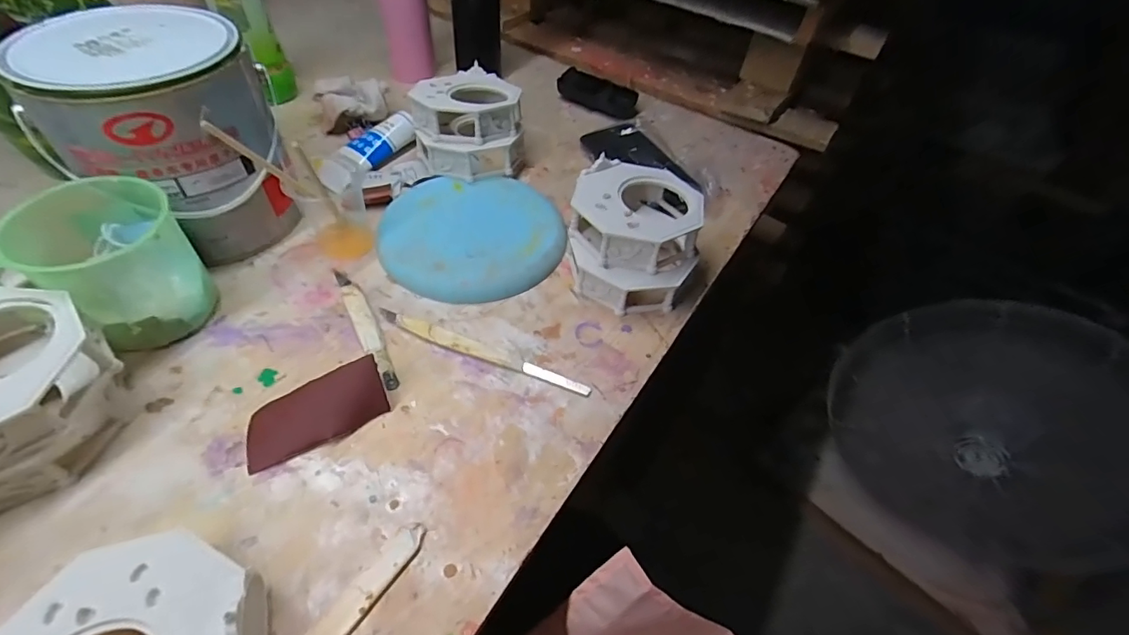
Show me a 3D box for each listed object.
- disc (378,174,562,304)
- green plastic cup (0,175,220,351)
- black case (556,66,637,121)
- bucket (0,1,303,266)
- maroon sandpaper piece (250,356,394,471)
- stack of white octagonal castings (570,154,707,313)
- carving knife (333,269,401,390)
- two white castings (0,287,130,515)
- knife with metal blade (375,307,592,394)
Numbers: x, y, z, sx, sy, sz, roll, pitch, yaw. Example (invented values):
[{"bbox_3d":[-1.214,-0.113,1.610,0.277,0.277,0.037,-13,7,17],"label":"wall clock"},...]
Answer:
[{"bbox_3d":[-0.090,-0.088,0.489,0.172,0.022,0.169,3,50,-3],"label":"disc"},{"bbox_3d":[-0.337,-0.037,0.371,0.104,0.096,0.103,-29,58,-26],"label":"green plastic cup"},{"bbox_3d":[0.044,-0.311,0.683,0.110,0.028,0.038,22,51,12],"label":"black case"},{"bbox_3d":[-0.335,-0.152,0.431,0.165,0.165,0.154,-24,56,-24],"label":"bucket"},{"bbox_3d":[-0.176,0.068,0.353,0.096,0.010,0.045,-25,79,-13],"label":"maroon sandpaper piece"},{"bbox_3d":[0.067,-0.077,0.461,0.124,0.072,0.140,11,50,4],"label":"stack of white octagonal castings"},{"bbox_3d":[-0.165,0.005,0.412,0.018,0.008,0.136,-22,55,-22],"label":"carving knife"},{"bbox_3d":[-0.353,0.049,0.311,0.114,0.076,0.116,39,57,24],"label":"two white castings"},{"bbox_3d":[-0.068,0.028,0.403,0.184,0.005,0.015,19,51,11],"label":"knife with metal blade"}]

